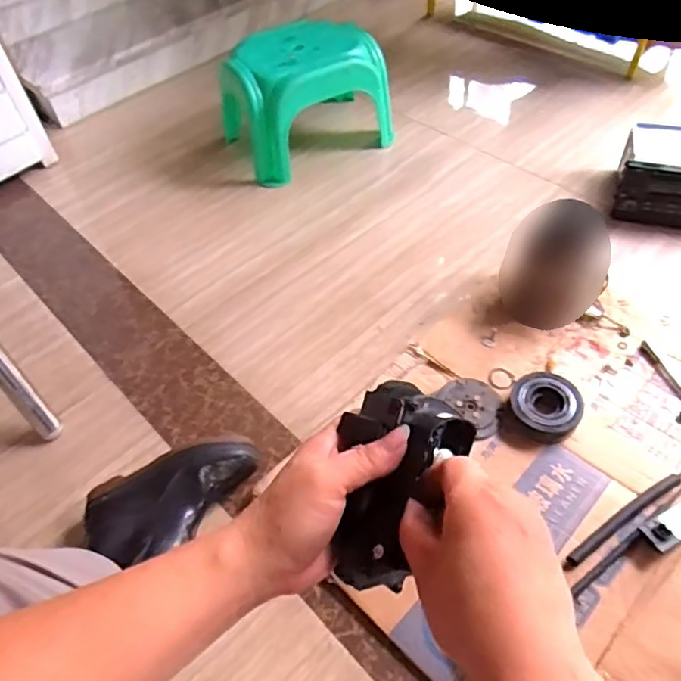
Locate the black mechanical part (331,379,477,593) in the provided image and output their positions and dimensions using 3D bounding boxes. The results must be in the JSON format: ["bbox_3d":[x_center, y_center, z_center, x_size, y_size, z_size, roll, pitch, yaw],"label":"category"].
[{"bbox_3d":[0.030,0.091,0.368,0.081,0.045,0.127,16,80,16],"label":"black mechanical part"}]

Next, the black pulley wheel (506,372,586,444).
[{"bbox_3d":[0.309,0.098,0.874,0.101,0.041,0.095,-3,50,3],"label":"black pulley wheel"}]

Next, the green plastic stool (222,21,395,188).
[{"bbox_3d":[-0.083,-0.559,1.330,0.345,0.216,0.266,-24,52,-14],"label":"green plastic stool"}]

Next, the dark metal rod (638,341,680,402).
[{"bbox_3d":[0.506,0.051,0.904,0.019,0.006,0.120,-16,52,-9],"label":"dark metal rod"}]

